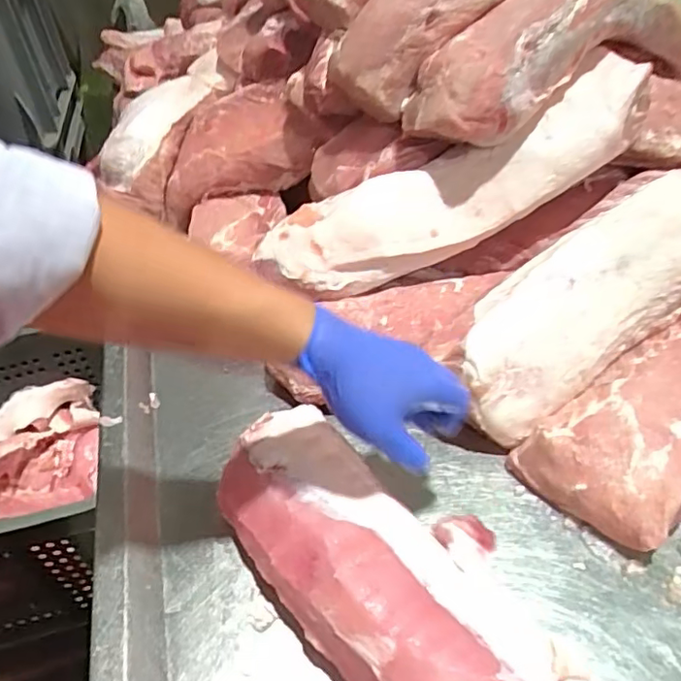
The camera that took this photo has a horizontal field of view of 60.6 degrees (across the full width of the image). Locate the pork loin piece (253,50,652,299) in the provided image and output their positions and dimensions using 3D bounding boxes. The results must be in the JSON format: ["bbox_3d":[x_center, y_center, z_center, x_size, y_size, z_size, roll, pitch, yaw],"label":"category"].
[{"bbox_3d":[0.128,-0.165,0.637,0.439,0.074,0.091,-26,44,2],"label":"pork loin piece"}]

